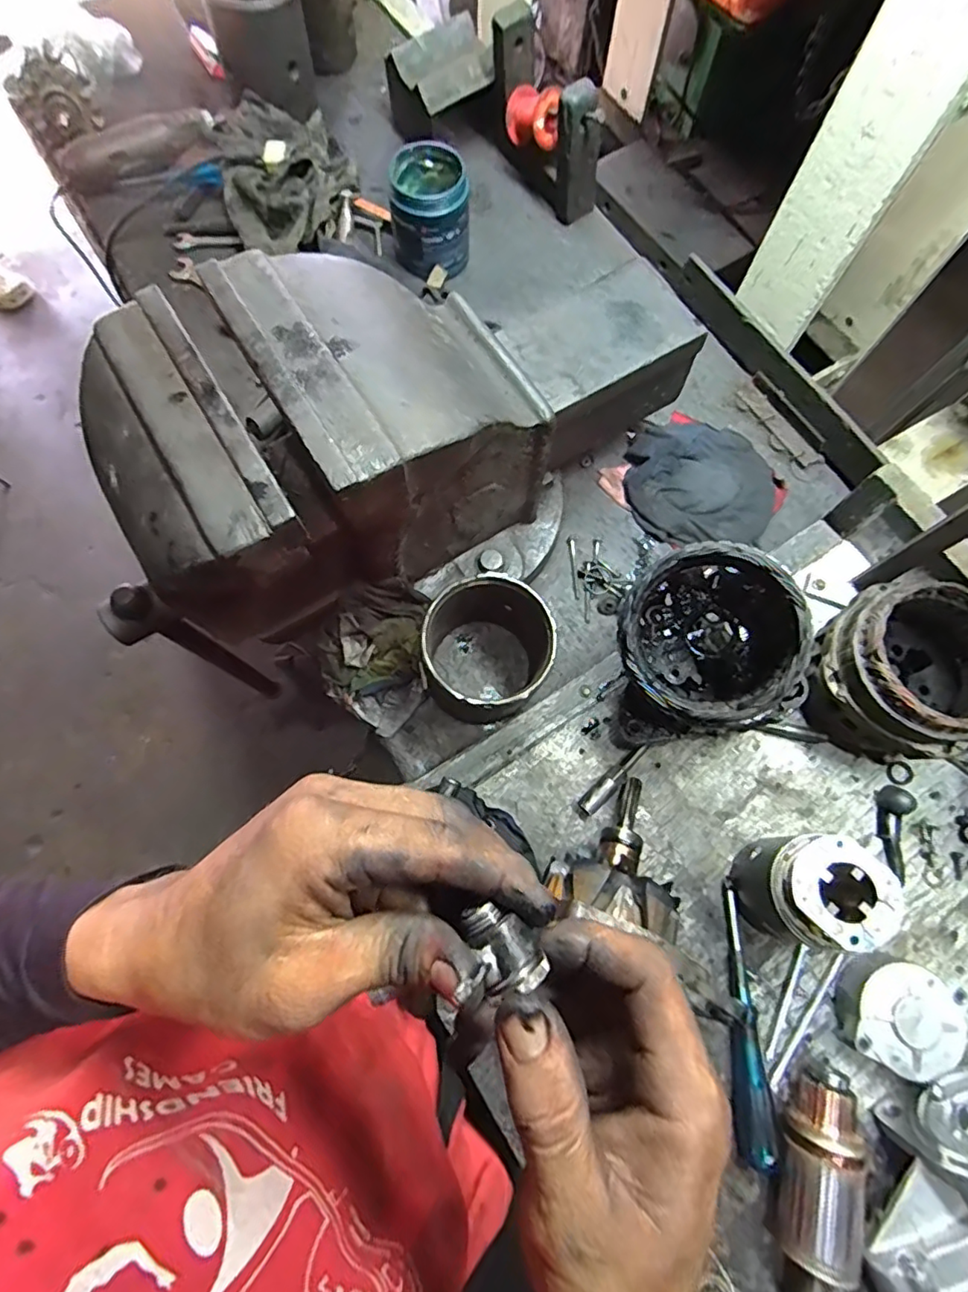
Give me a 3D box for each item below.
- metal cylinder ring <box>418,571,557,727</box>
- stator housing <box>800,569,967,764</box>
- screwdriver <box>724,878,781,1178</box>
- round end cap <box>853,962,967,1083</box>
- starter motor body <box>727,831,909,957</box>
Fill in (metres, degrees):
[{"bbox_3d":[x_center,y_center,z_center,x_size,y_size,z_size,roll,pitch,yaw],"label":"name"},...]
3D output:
[{"bbox_3d":[0.003,0.008,0.516,0.107,0.126,0.111,0,74,-1],"label":"metal cylinder ring"},{"bbox_3d":[0.343,0.024,0.480,0.123,0.125,0.122,0,74,-1],"label":"stator housing"},{"bbox_3d":[0.210,0.298,0.454,0.023,0.030,0.197,4,74,0],"label":"screwdriver"},{"bbox_3d":[0.330,0.291,0.448,0.073,0.038,0.075,0,74,-1],"label":"round end cap"},{"bbox_3d":[0.252,0.190,0.438,0.087,0.119,0.083,15,75,3],"label":"starter motor body"}]

